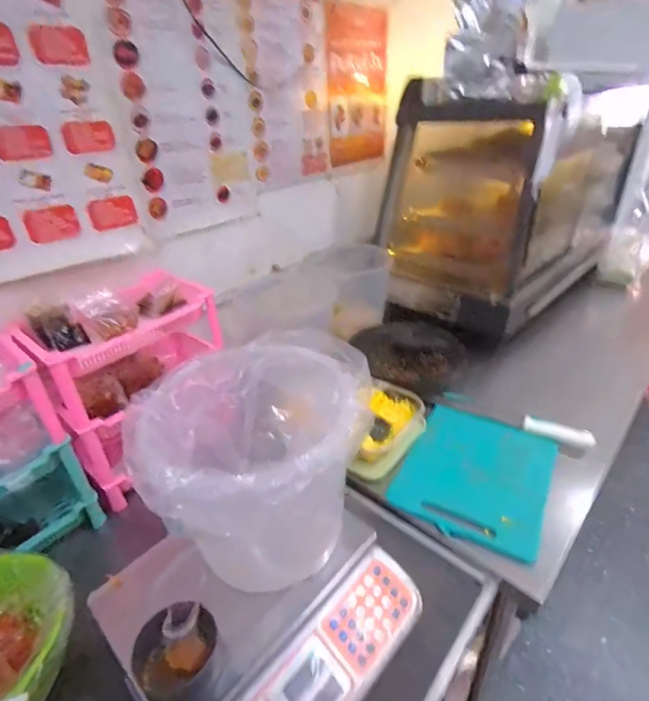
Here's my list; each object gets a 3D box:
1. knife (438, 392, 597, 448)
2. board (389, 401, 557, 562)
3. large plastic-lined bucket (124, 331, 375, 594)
[{"bbox_3d":[0.397,0.141,0.901,0.300,0.020,0.054,16,35,28],"label":"knife"},{"bbox_3d":[0.286,0.224,0.798,0.245,0.014,0.286,16,40,27],"label":"board"},{"bbox_3d":[-0.085,0.144,0.555,0.256,0.226,0.252,-2,31,1],"label":"large plastic-lined bucket"}]

